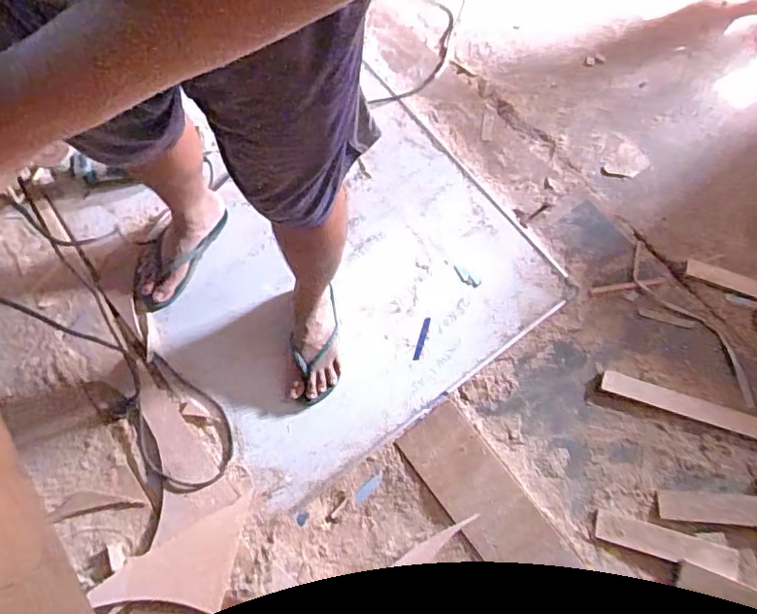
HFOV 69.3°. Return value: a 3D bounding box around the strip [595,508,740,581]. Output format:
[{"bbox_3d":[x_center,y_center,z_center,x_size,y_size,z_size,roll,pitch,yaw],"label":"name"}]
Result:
[{"bbox_3d":[0.498,0.410,0.951,0.229,0.018,0.049,16,68,3],"label":"strip"}]

